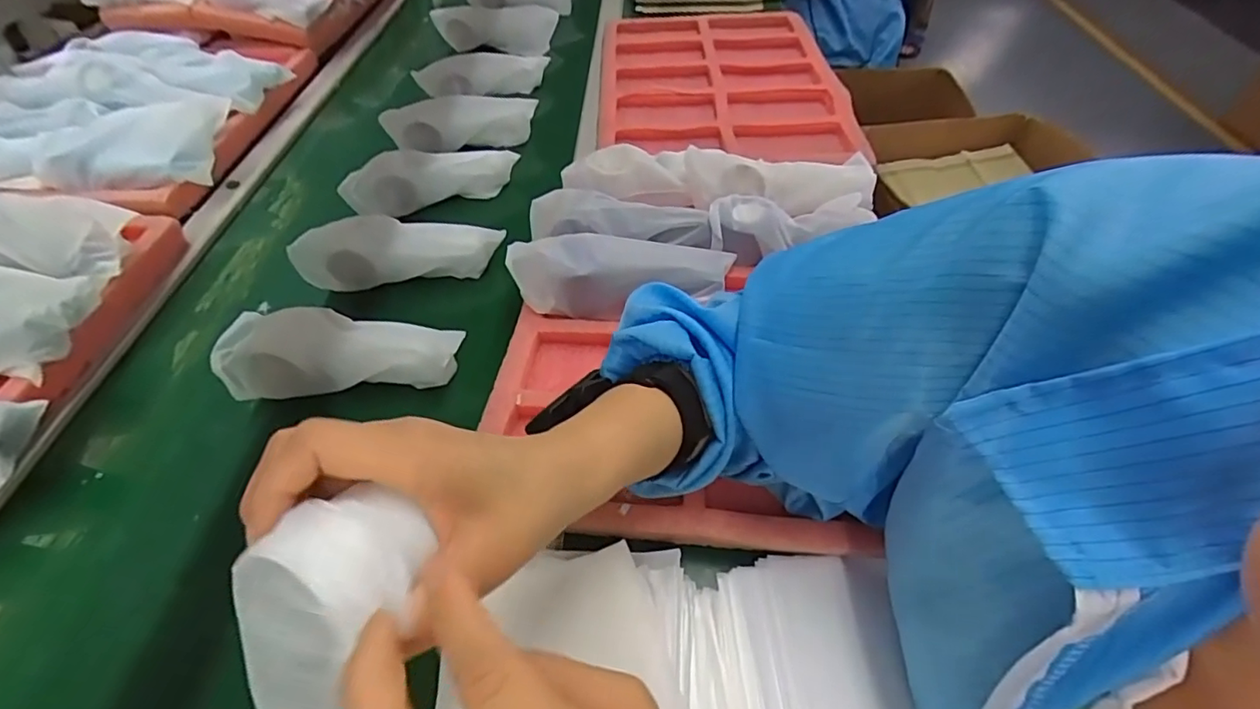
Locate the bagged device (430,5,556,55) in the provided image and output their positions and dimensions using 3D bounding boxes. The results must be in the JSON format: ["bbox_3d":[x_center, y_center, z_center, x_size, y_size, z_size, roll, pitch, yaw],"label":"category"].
[{"bbox_3d":[-0.231,-0.552,0.963,0.201,0.074,0.066,-1,55,4],"label":"bagged device"}]

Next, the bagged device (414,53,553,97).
[{"bbox_3d":[-0.215,-0.414,0.834,0.201,0.053,0.046,-18,54,-25],"label":"bagged device"}]

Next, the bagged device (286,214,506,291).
[{"bbox_3d":[-0.232,-0.103,0.574,0.196,0.060,0.051,-5,54,1],"label":"bagged device"}]

